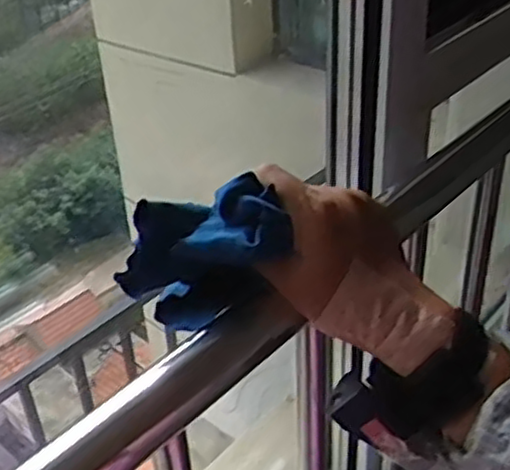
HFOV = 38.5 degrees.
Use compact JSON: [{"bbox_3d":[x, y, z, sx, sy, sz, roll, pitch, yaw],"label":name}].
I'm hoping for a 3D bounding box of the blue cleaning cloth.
[{"bbox_3d":[-0.031,0.010,0.417,0.090,0.065,0.047,-17,37,-20],"label":"blue cleaning cloth"}]

